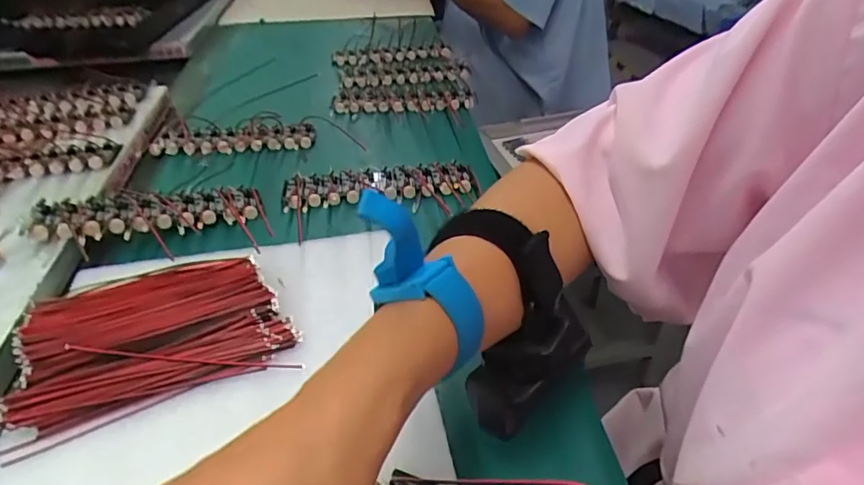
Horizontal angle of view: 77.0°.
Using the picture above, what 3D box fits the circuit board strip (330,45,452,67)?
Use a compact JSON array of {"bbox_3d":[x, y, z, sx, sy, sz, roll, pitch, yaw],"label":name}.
[{"bbox_3d":[-0.051,-0.254,0.738,0.164,0.016,0.052,-9,39,-8],"label":"circuit board strip"}]

